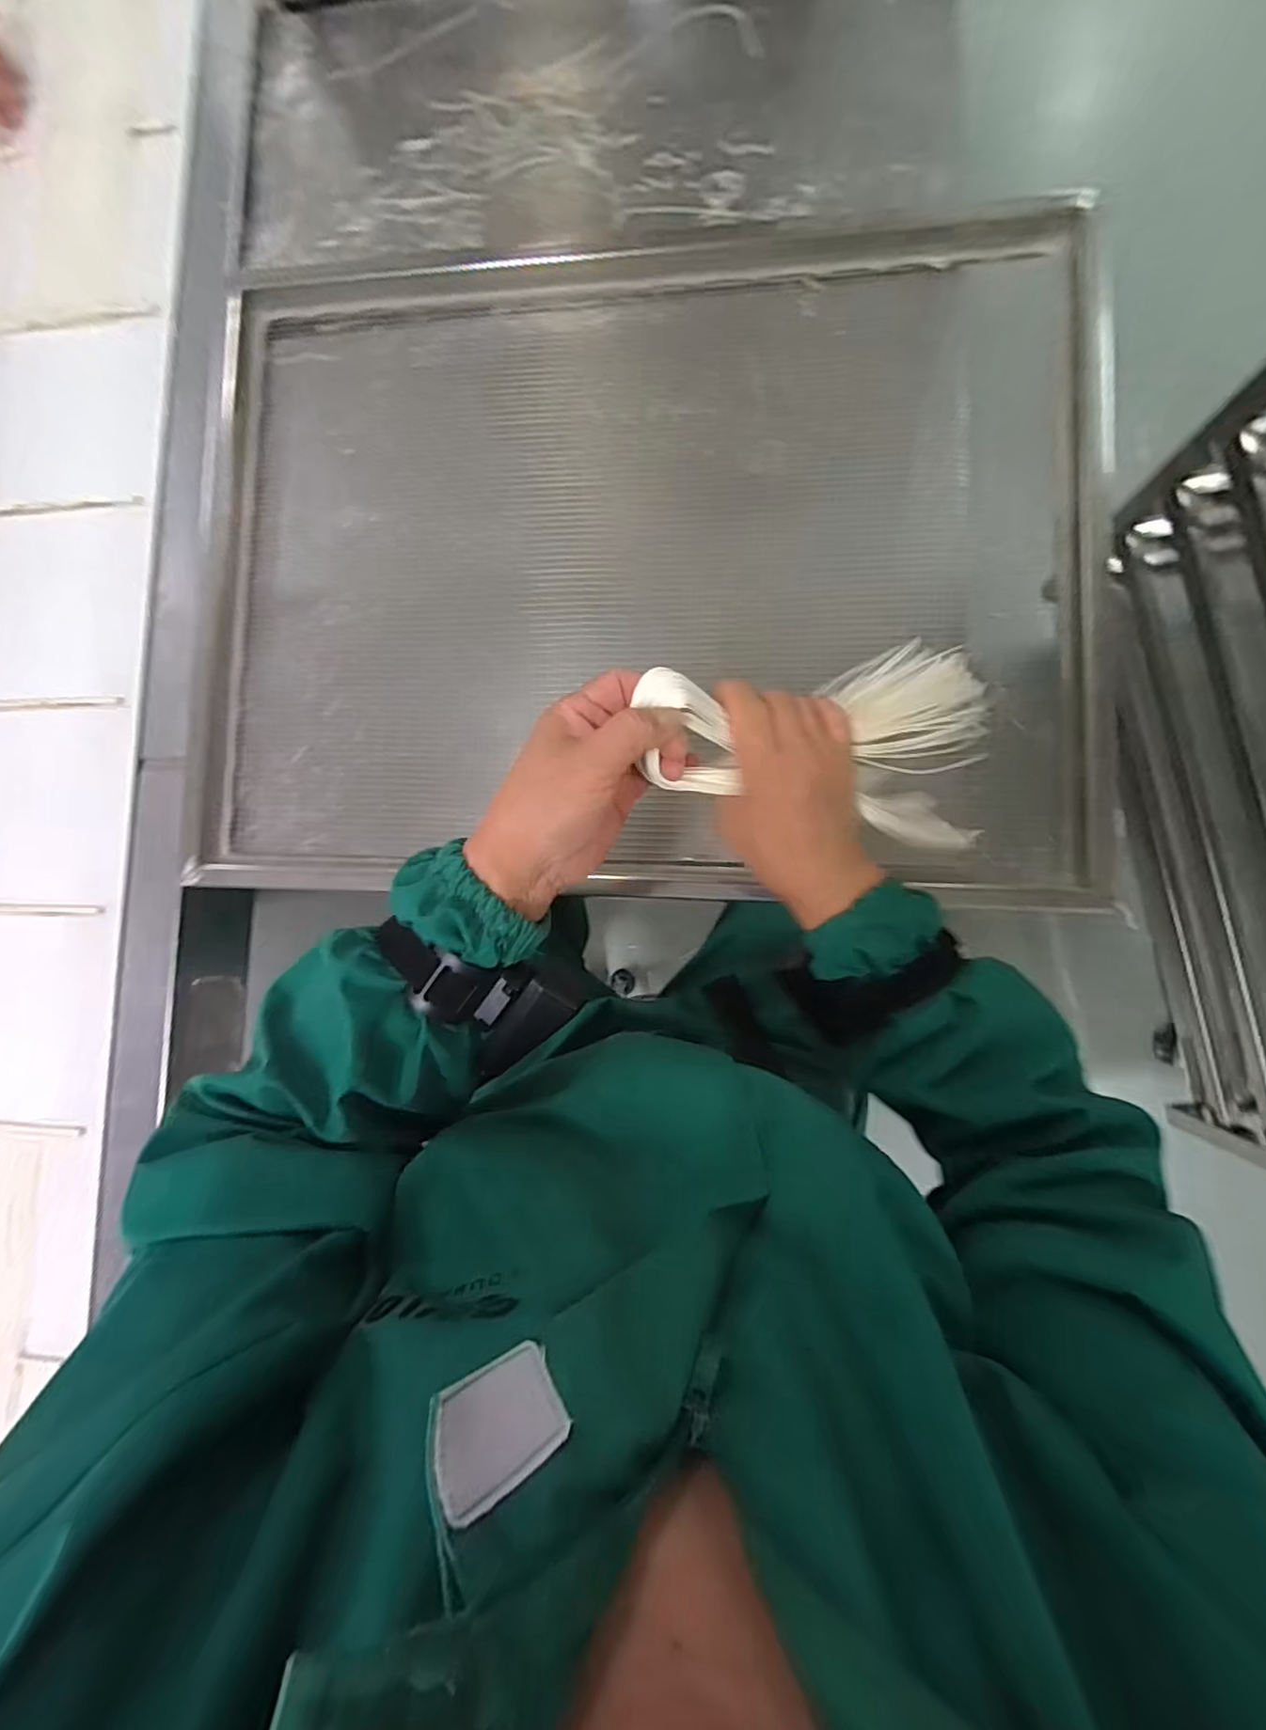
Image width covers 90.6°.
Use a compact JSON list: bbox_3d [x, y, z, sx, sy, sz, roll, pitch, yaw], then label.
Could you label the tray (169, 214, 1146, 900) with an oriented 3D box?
[{"bbox_3d":[-0.007,-0.280,0.573,0.788,0.054,0.601,1,87,8],"label":"tray"}]

